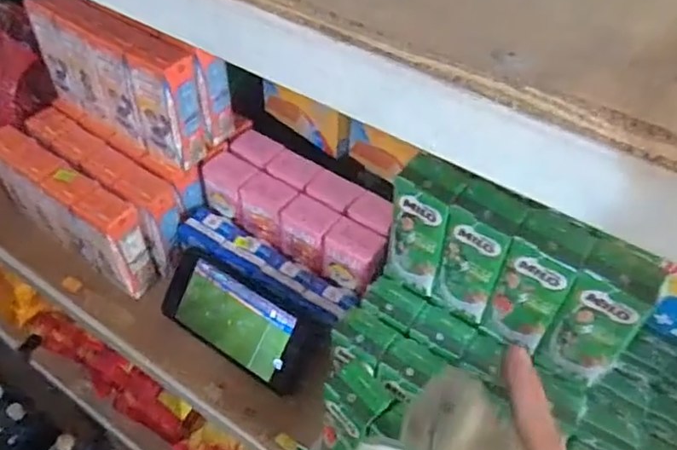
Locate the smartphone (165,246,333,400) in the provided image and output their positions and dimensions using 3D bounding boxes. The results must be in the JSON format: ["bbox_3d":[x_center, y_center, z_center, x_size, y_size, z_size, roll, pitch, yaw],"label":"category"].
[{"bbox_3d":[-0.100,0.092,0.598,0.176,0.080,0.013,28,6,20],"label":"smartphone"}]

